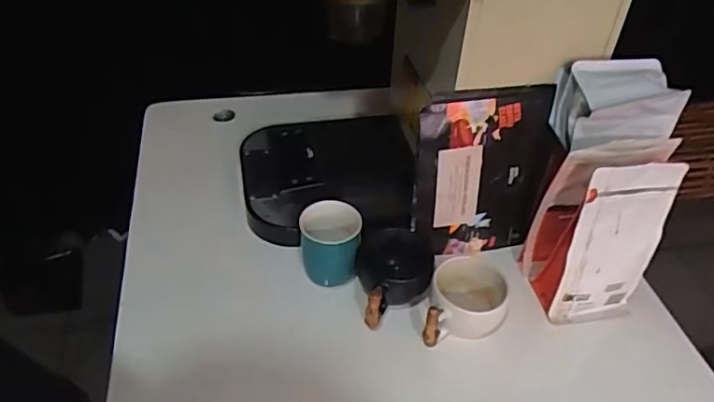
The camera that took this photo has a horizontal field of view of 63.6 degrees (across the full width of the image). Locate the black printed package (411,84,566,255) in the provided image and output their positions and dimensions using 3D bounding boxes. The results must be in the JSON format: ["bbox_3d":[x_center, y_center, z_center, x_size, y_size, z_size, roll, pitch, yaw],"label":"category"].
[{"bbox_3d":[0.146,-0.027,0.642,0.160,0.198,0.032,-8,31,-13],"label":"black printed package"}]

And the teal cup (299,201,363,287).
[{"bbox_3d":[-0.029,0.054,0.624,0.062,0.086,0.065,2,42,-2],"label":"teal cup"}]

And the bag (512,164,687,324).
[{"bbox_3d":[0.247,0.032,0.592,0.098,0.191,0.080,-4,42,-9],"label":"bag"}]

